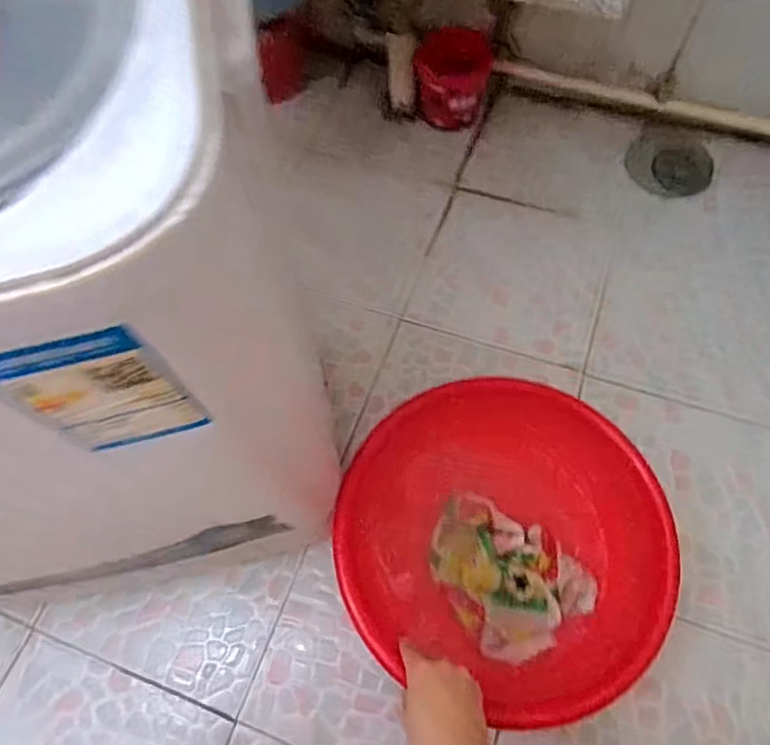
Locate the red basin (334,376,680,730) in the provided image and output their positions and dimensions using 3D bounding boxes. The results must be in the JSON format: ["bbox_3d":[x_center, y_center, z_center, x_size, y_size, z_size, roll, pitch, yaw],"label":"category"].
[{"bbox_3d":[0.141,0.187,0.680,0.354,0.111,0.349,-1,65,1],"label":"red basin"}]

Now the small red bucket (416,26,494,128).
[{"bbox_3d":[0.121,-0.532,1.025,0.132,0.135,0.112,8,66,5],"label":"small red bucket"}]

